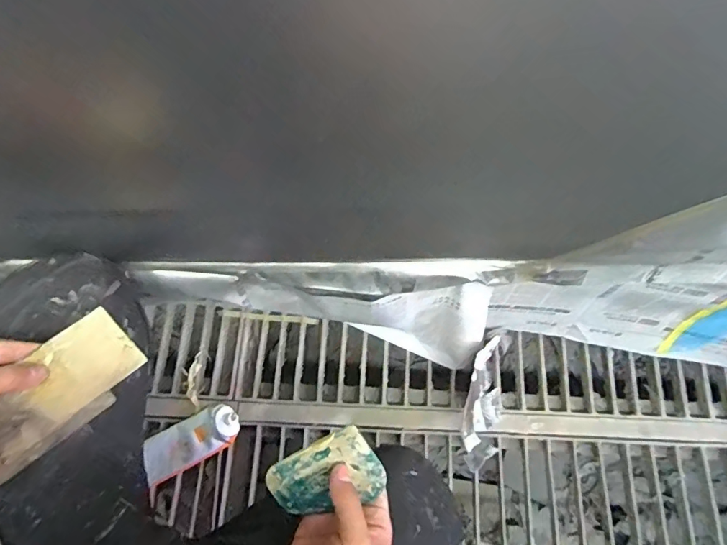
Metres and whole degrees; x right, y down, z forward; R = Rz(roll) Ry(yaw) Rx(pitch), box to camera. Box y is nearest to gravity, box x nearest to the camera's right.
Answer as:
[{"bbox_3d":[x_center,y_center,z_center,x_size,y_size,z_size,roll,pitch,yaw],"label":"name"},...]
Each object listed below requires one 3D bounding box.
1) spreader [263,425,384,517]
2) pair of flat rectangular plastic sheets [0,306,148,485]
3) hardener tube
[{"bbox_3d":[-0.033,0.179,0.405,0.095,0.007,0.062,-32,93,9],"label":"spreader"},{"bbox_3d":[-0.300,0.118,0.446,0.080,0.010,0.170,46,63,-10],"label":"pair of flat rectangular plastic sheets"},{"bbox_3d":[-0.296,0.288,0.804,0.171,0.041,0.076,-28,71,-7],"label":"hardener tube"}]

